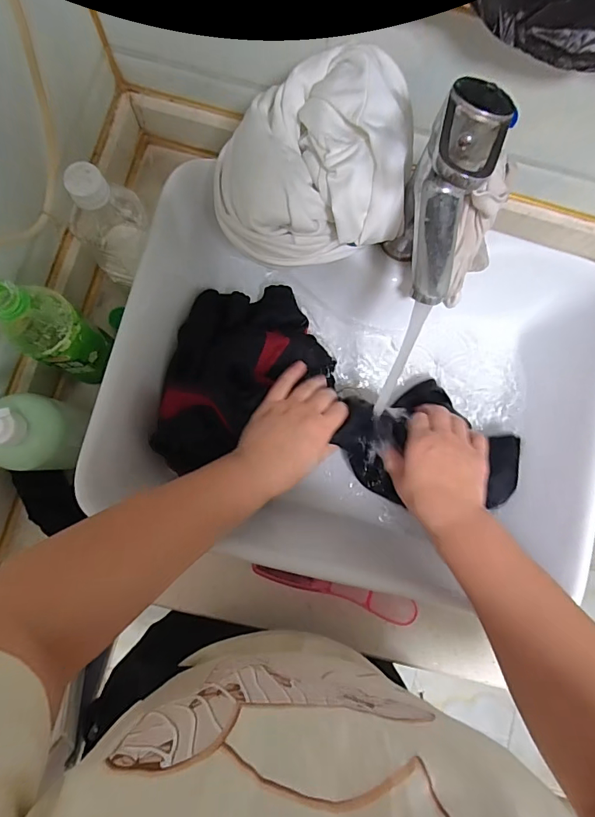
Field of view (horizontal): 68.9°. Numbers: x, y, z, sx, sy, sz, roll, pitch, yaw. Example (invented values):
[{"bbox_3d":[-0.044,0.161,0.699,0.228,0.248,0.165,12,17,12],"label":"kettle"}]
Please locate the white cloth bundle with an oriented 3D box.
[{"bbox_3d":[0.010,-0.215,0.376,0.161,0.090,0.150,4,82,-3],"label":"white cloth bundle"}]

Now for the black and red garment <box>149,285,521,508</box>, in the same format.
[{"bbox_3d":[0.058,-0.020,0.458,0.377,0.091,0.208,9,82,-2],"label":"black and red garment"}]

